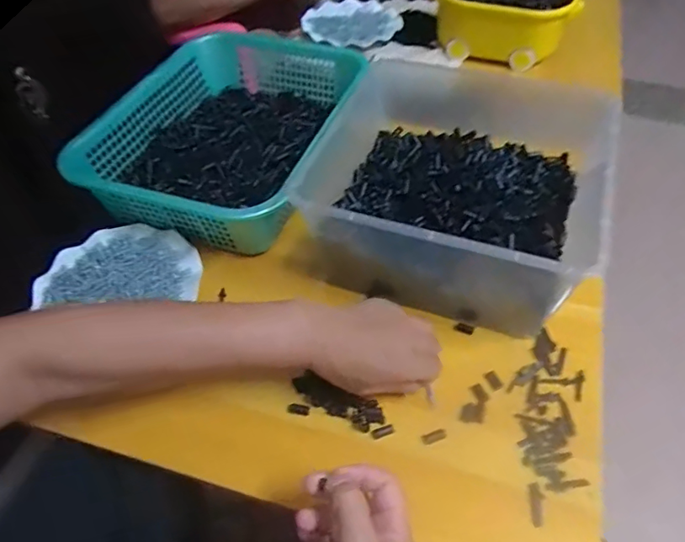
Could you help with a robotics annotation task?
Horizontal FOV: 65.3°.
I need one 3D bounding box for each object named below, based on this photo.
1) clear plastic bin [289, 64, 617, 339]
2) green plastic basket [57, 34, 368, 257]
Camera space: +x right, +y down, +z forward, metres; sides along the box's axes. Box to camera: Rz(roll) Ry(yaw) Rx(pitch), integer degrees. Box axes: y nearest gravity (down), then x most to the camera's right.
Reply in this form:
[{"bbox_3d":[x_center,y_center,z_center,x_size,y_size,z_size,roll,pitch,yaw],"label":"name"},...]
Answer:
[{"bbox_3d":[0.141,-0.121,0.653,0.298,0.149,0.377,16,51,15],"label":"clear plastic bin"},{"bbox_3d":[-0.151,-0.193,0.738,0.292,0.098,0.377,11,50,11],"label":"green plastic basket"}]

